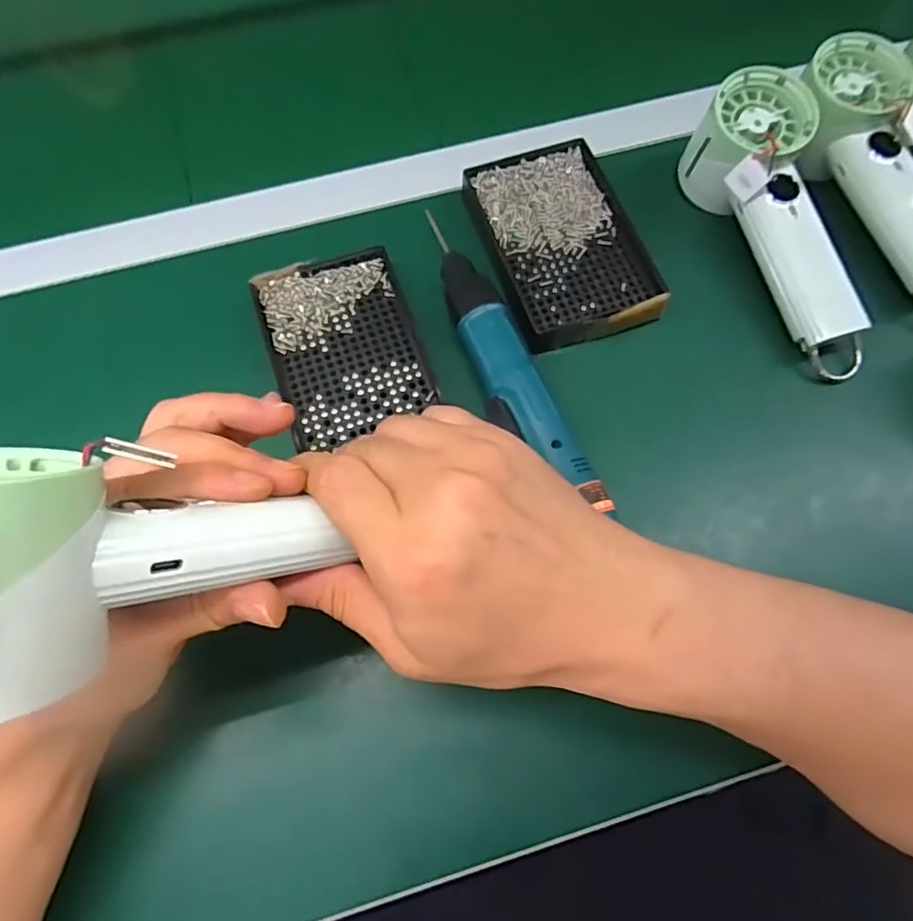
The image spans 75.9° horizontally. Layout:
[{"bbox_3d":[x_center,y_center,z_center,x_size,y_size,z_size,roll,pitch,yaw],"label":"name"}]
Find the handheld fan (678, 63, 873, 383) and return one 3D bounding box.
[{"bbox_3d":[0.208,-0.153,0.361,0.062,0.054,0.179,-21,72,-7],"label":"handheld fan"}]

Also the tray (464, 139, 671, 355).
[{"bbox_3d":[0.067,-0.142,0.381,0.093,0.019,0.142,-16,73,-5],"label":"tray"}]

